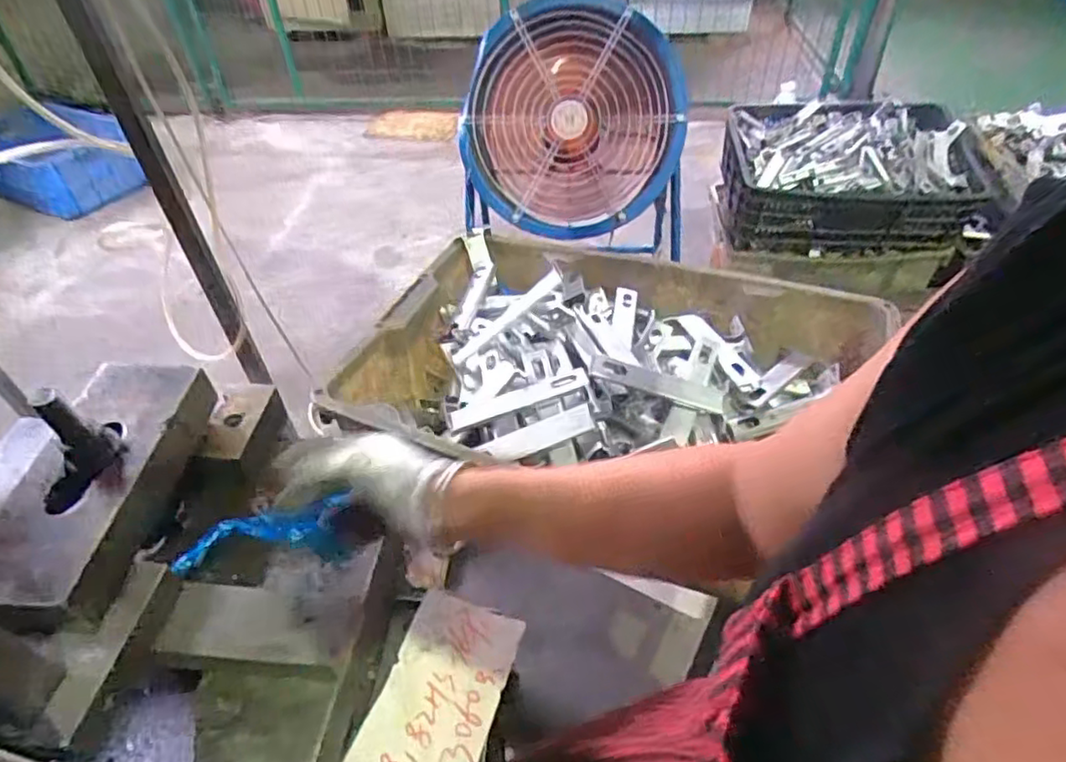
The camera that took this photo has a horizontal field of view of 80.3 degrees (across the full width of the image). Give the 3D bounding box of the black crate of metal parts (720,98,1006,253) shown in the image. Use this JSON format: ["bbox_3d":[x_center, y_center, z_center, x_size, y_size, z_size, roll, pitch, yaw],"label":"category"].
[{"bbox_3d":[0.833,-0.552,1.695,0.628,0.236,0.381,1,45,4],"label":"black crate of metal parts"}]

